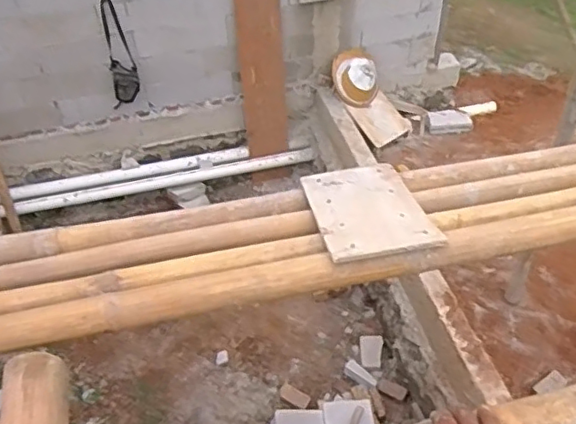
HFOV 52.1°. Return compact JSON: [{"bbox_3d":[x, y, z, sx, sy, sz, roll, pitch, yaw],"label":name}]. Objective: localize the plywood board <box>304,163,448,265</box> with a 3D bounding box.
[{"bbox_3d":[0.129,-0.007,0.981,0.171,0.013,0.274,-10,29,-5],"label":"plywood board"}]

